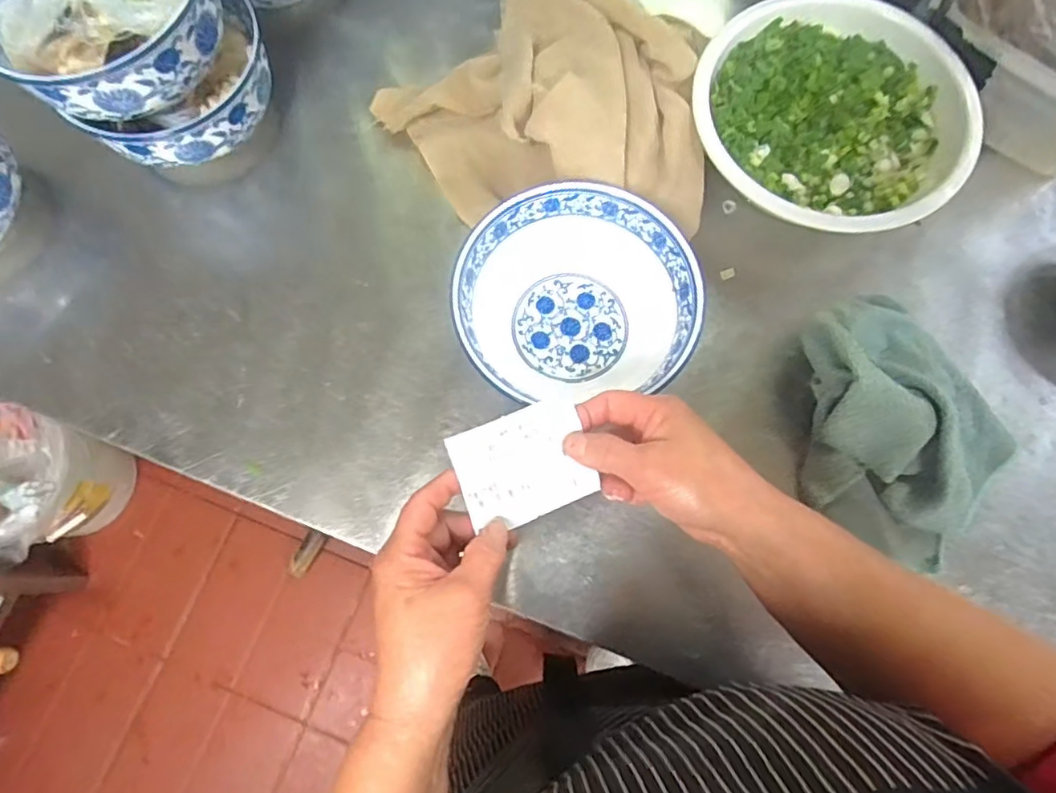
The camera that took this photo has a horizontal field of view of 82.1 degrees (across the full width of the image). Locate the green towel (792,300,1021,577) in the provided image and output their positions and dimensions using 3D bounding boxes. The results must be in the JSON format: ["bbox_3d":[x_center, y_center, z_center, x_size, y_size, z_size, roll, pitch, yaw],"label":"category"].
[{"bbox_3d":[0.269,0.020,0.444,0.179,0.070,0.154,39,79,10],"label":"green towel"}]

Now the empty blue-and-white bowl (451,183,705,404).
[{"bbox_3d":[0.035,-0.068,0.463,0.173,0.080,0.164,0,75,0],"label":"empty blue-and-white bowl"}]

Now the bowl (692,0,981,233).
[{"bbox_3d":[0.248,-0.241,0.512,0.213,0.063,0.212,-1,74,2],"label":"bowl"}]

